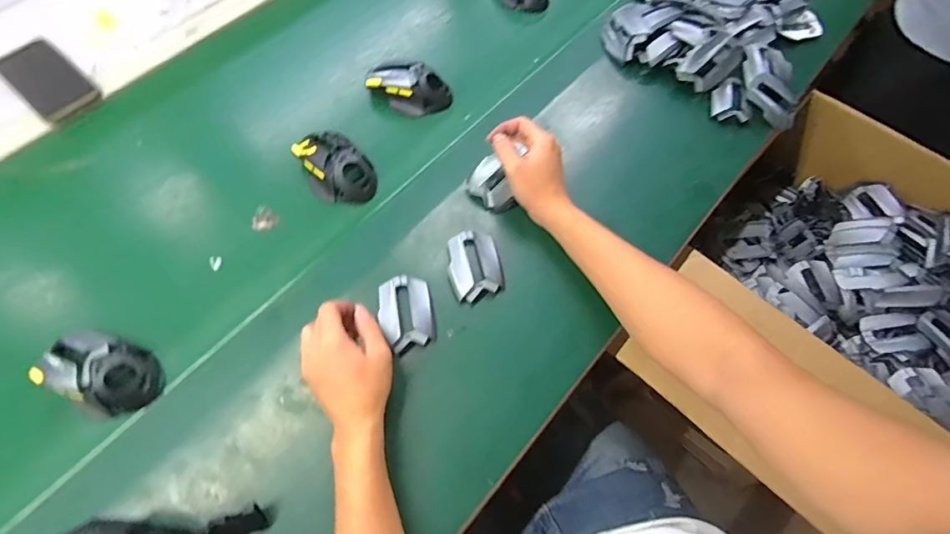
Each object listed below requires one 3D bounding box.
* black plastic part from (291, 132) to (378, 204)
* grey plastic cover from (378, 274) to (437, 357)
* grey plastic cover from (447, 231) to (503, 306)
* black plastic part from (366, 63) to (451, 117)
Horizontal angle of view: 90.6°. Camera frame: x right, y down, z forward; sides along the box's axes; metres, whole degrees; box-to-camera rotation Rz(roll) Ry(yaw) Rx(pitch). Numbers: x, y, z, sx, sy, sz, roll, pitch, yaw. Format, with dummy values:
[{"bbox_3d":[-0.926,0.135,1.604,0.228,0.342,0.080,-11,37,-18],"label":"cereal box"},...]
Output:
[{"bbox_3d":[-0.171,-0.123,0.576,0.077,0.036,0.105,-36,69,-16],"label":"black plastic part"},{"bbox_3d":[-0.073,0.050,0.502,0.055,0.019,0.081,-9,64,-4],"label":"grey plastic cover"},{"bbox_3d":[-0.001,-0.003,0.528,0.057,0.020,0.079,-10,64,-5],"label":"grey plastic cover"},{"bbox_3d":[-0.089,-0.242,0.629,0.111,0.038,0.065,28,67,13],"label":"black plastic part"}]

